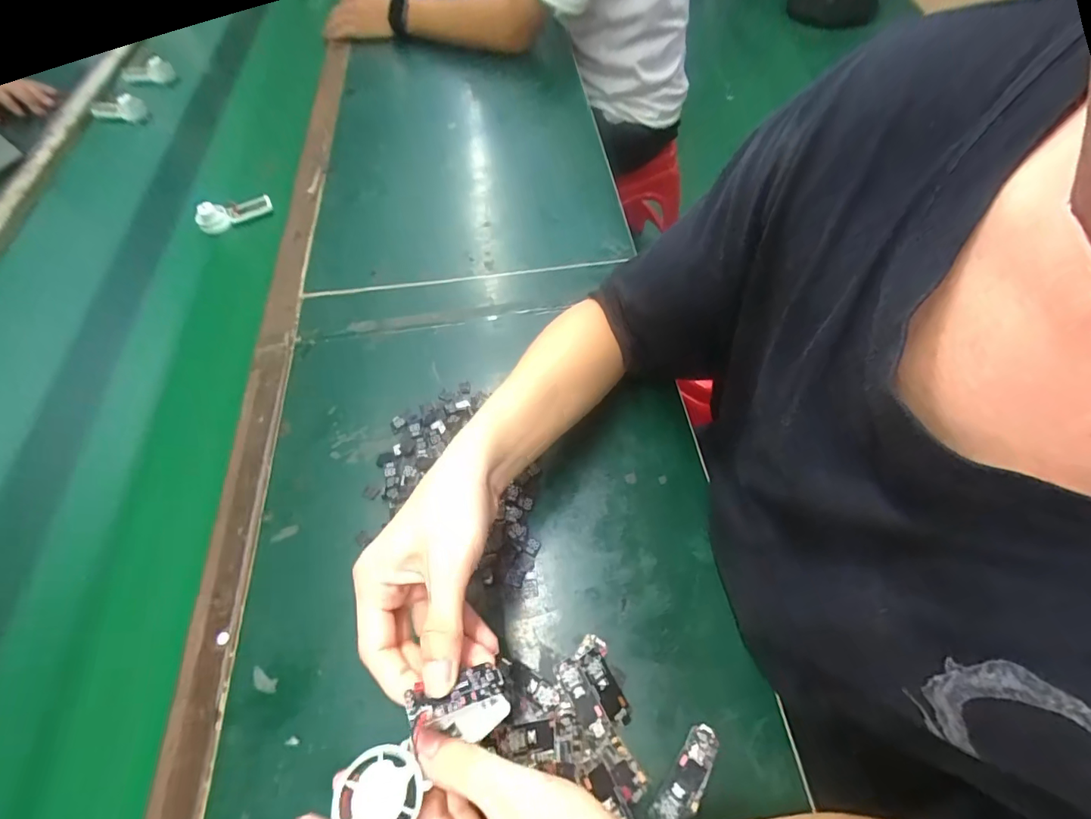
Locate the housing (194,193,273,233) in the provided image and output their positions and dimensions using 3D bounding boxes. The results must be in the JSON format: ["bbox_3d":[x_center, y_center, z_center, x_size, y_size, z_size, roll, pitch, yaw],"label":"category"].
[{"bbox_3d":[-0.410,-0.263,0.615,0.091,0.031,0.021,-32,63,-16],"label":"housing"}]

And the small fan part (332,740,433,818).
[{"bbox_3d":[-0.079,0.183,0.225,0.039,0.005,0.038,17,34,2],"label":"small fan part"}]

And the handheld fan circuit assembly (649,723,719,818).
[{"bbox_3d":[0.094,0.244,0.311,0.022,0.008,0.065,34,65,19],"label":"handheld fan circuit assembly"}]

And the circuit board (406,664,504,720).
[{"bbox_3d":[-0.046,0.147,0.244,0.050,0.004,0.016,-3,36,-30],"label":"circuit board"}]

